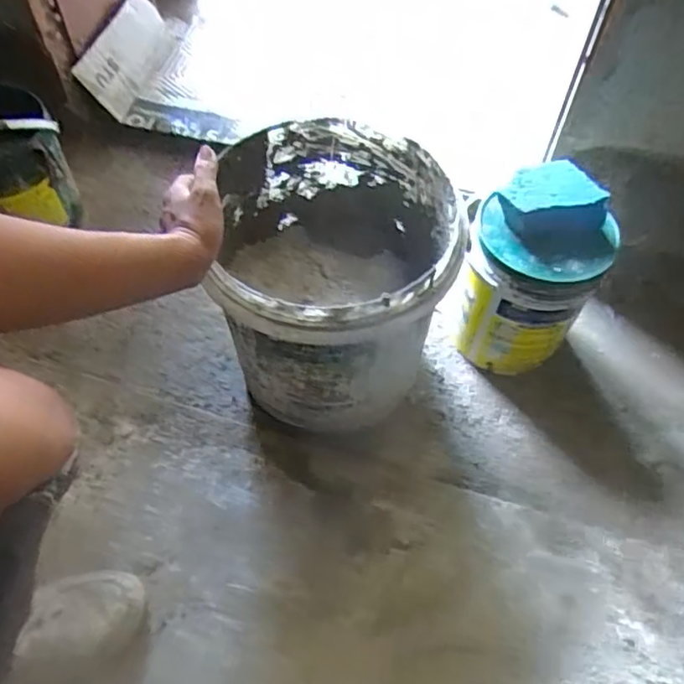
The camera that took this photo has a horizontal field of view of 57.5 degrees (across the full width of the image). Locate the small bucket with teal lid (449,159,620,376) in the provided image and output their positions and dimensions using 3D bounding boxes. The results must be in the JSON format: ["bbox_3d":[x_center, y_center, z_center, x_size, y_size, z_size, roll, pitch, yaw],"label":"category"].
[{"bbox_3d":[0.251,-0.081,0.849,0.160,0.286,0.146,0,57,0],"label":"small bucket with teal lid"}]

